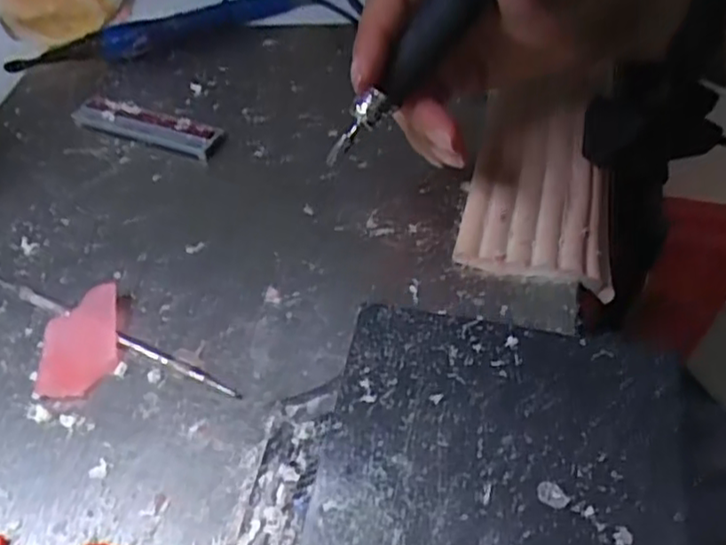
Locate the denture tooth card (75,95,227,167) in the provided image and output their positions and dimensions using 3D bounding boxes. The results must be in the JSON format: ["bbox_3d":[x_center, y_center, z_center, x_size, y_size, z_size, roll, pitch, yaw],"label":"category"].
[{"bbox_3d":[-0.119,-0.081,0.387,0.089,0.010,0.024,18,56,15],"label":"denture tooth card"}]

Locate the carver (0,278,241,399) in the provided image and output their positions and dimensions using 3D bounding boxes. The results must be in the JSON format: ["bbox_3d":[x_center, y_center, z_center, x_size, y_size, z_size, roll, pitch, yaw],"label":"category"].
[{"bbox_3d":[-0.119,0.023,0.305,0.151,0.004,0.007,22,57,18],"label":"carver"}]

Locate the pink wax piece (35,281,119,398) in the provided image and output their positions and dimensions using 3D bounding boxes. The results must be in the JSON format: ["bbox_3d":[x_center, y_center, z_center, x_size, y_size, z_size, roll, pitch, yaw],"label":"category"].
[{"bbox_3d":[-0.120,0.029,0.295,0.032,0.012,0.048,-6,53,-2],"label":"pink wax piece"}]

